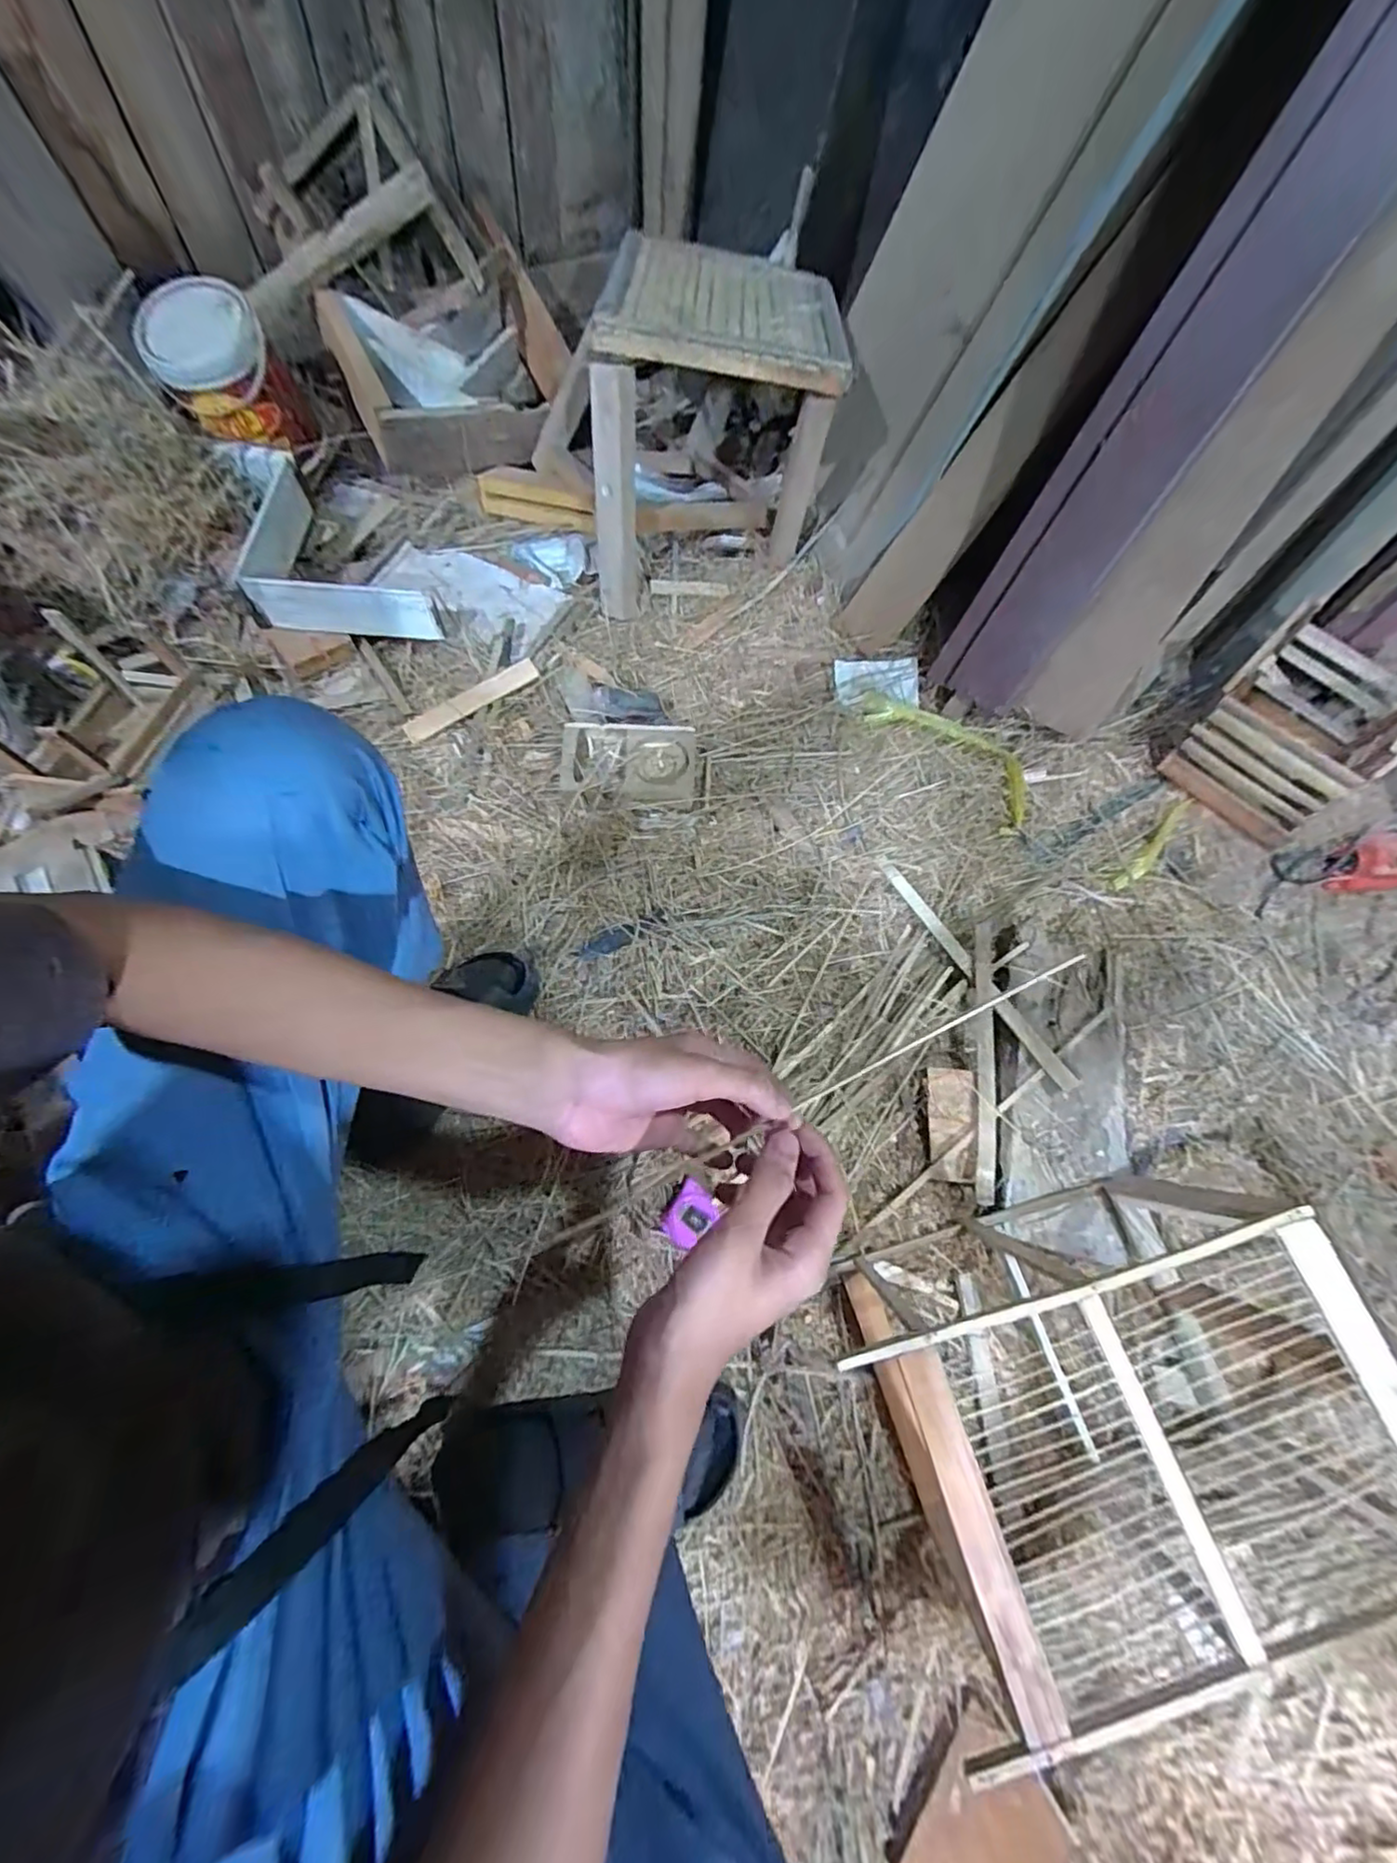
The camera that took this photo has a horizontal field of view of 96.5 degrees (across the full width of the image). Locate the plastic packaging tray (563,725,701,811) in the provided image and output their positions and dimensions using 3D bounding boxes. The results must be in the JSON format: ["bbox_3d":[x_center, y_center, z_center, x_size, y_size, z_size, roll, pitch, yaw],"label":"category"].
[{"bbox_3d":[-0.101,-0.237,0.915,0.191,0.051,0.130,0,65,0],"label":"plastic packaging tray"}]

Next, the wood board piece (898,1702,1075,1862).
[{"bbox_3d":[0.217,0.705,0.475,0.101,0.026,0.130,39,71,17],"label":"wood board piece"}]

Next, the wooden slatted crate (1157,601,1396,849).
[{"bbox_3d":[0.815,-0.289,0.850,0.243,0.187,0.189,-42,70,-17],"label":"wooden slatted crate"}]

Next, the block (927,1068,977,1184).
[{"bbox_3d":[0.282,0.215,0.692,0.050,0.016,0.119,1,77,1],"label":"block"}]

